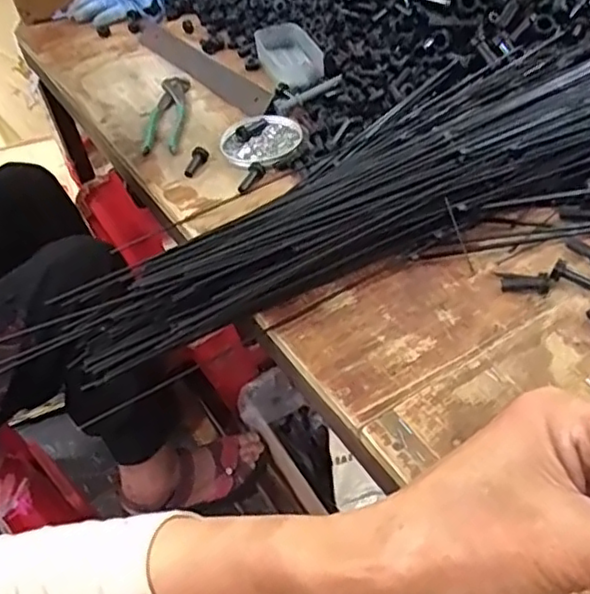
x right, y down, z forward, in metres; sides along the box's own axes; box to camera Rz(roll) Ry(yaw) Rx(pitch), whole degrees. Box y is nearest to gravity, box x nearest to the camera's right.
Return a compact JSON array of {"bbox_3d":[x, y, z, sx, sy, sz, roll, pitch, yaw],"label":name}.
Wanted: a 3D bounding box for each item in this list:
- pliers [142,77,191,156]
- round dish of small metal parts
[{"bbox_3d":[-0.157,-0.222,0.807,0.044,0.018,0.156,-3,46,4],"label":"pliers"},{"bbox_3d":[-0.037,-0.176,0.747,0.090,0.017,0.082,-18,46,-10],"label":"round dish of small metal parts"}]

